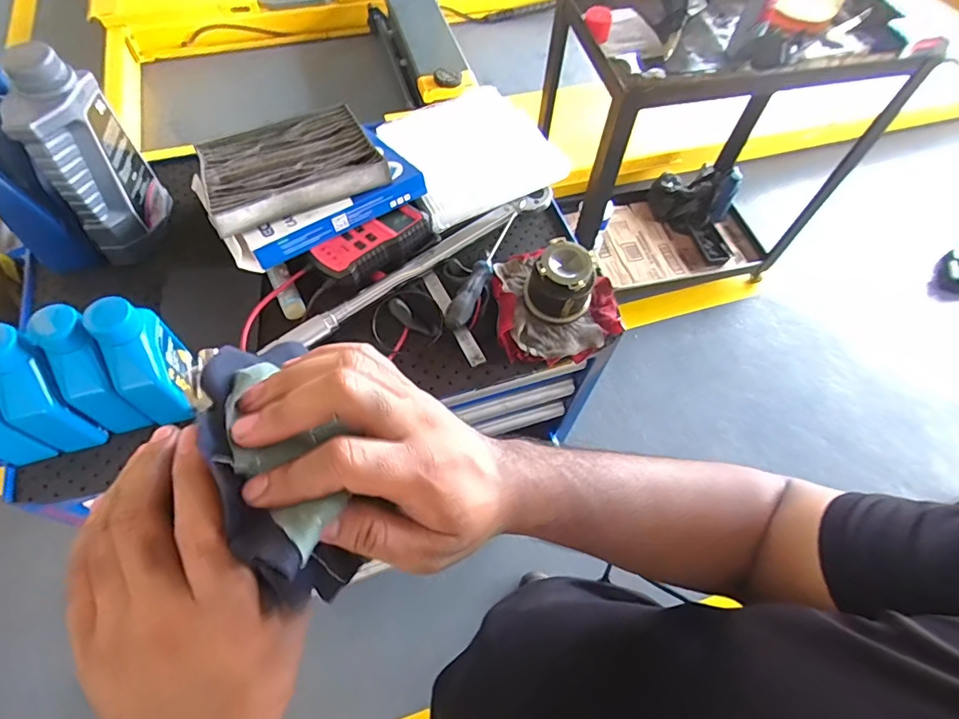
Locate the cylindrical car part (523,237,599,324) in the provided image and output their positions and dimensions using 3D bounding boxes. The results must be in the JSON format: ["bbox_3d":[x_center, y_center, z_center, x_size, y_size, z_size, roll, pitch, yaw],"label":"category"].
[{"bbox_3d":[0.092,-0.090,0.588,0.076,0.076,0.063,37,66,16],"label":"cylindrical car part"}]

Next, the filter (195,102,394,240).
[{"bbox_3d":[-0.243,-0.256,0.650,0.203,0.024,0.209,-23,50,-13],"label":"filter"}]

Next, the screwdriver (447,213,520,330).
[{"bbox_3d":[0.008,-0.115,0.623,0.026,0.025,0.206,22,62,8],"label":"screwdriver"}]

